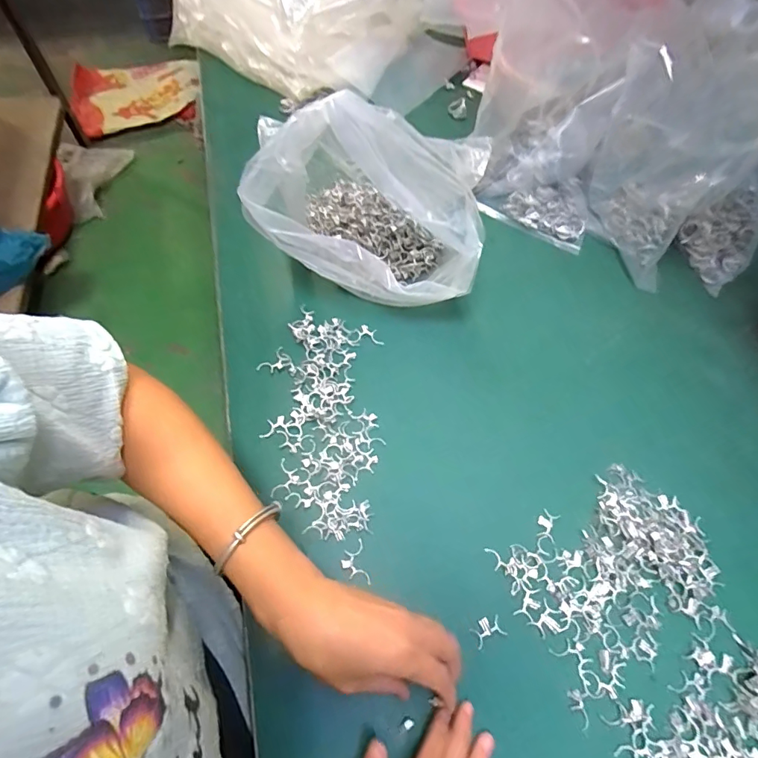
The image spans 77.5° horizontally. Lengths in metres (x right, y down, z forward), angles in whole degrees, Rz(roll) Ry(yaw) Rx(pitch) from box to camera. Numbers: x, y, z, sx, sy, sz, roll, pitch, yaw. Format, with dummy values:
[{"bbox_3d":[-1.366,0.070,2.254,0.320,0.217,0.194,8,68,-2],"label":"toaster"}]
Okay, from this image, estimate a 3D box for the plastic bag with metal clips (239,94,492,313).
[{"bbox_3d":[0.000,-0.193,0.467,0.211,0.189,0.188,10,61,2],"label":"plastic bag with metal clips"}]

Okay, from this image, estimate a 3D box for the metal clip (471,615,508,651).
[{"bbox_3d":[0.084,0.193,0.363,0.025,0.004,0.017,-21,64,-14],"label":"metal clip"}]

